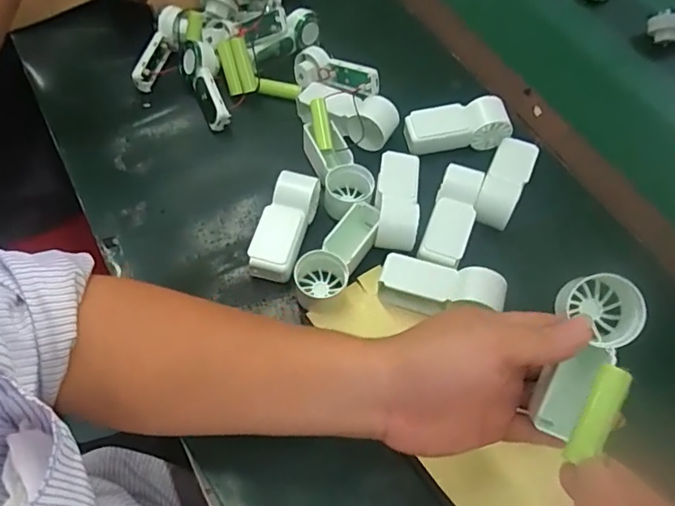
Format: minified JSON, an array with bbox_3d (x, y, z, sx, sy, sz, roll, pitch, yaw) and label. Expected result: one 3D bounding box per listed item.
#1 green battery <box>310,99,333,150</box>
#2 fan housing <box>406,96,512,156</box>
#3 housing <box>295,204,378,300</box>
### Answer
[{"bbox_3d":[-0.015,-0.115,0.472,0.012,0.044,0.010,-15,17,-12],"label":"green battery"},{"bbox_3d":[0.108,-0.116,0.483,0.093,0.032,0.037,-6,60,-7],"label":"fan housing"},{"bbox_3d":[0.004,-0.004,0.417,0.039,0.032,0.082,28,61,13],"label":"housing"}]

